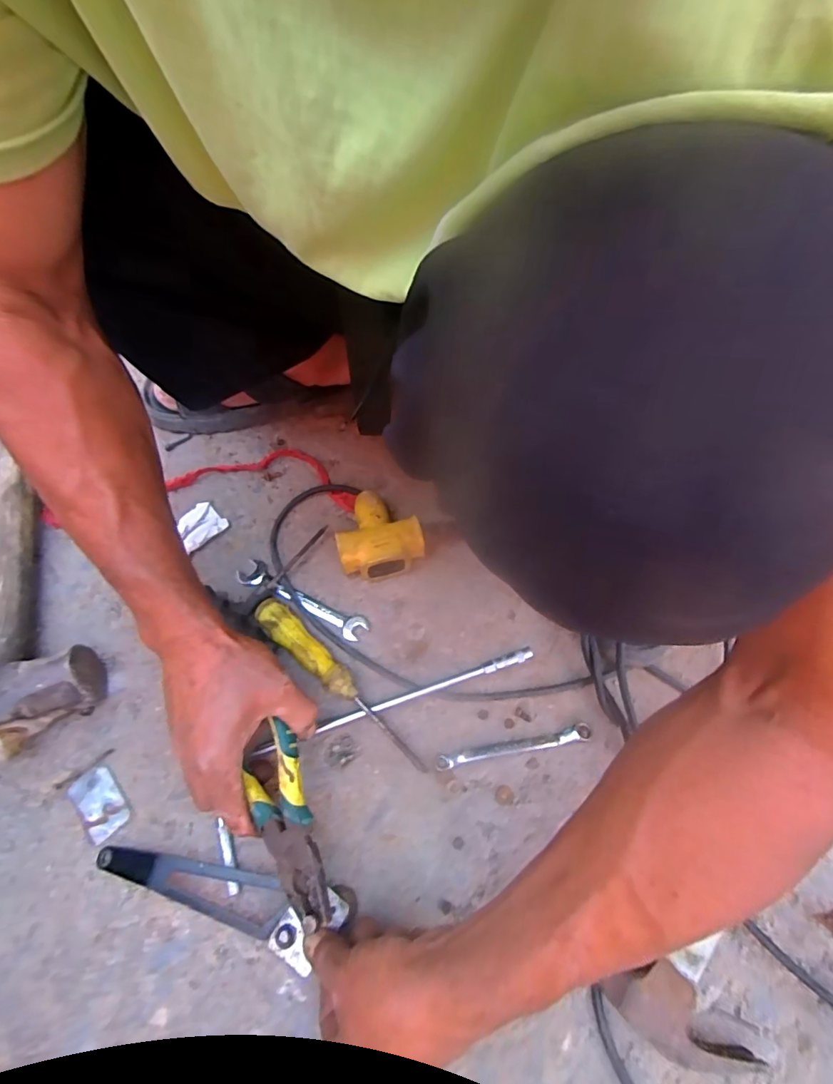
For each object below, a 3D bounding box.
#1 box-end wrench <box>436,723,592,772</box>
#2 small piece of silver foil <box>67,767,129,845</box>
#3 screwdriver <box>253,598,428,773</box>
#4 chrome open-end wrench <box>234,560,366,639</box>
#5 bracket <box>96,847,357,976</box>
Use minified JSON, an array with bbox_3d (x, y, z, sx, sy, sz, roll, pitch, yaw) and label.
[{"bbox_3d":[0.084,0.177,0.425,0.136,0.009,0.013,-9,63,-6],"label":"box-end wrench"},{"bbox_3d":[-0.256,0.211,0.397,0.031,0.005,0.053,-35,69,-17],"label":"small piece of silver foil"},{"bbox_3d":[-0.071,0.122,0.430,0.199,0.027,0.027,41,69,18],"label":"screwdriver"},{"bbox_3d":[-0.112,0.055,0.477,0.136,0.008,0.026,26,65,12],"label":"chrome open-end wrench"},{"bbox_3d":[-0.146,0.262,0.365,0.195,0.024,0.048,12,63,7],"label":"bracket"}]

